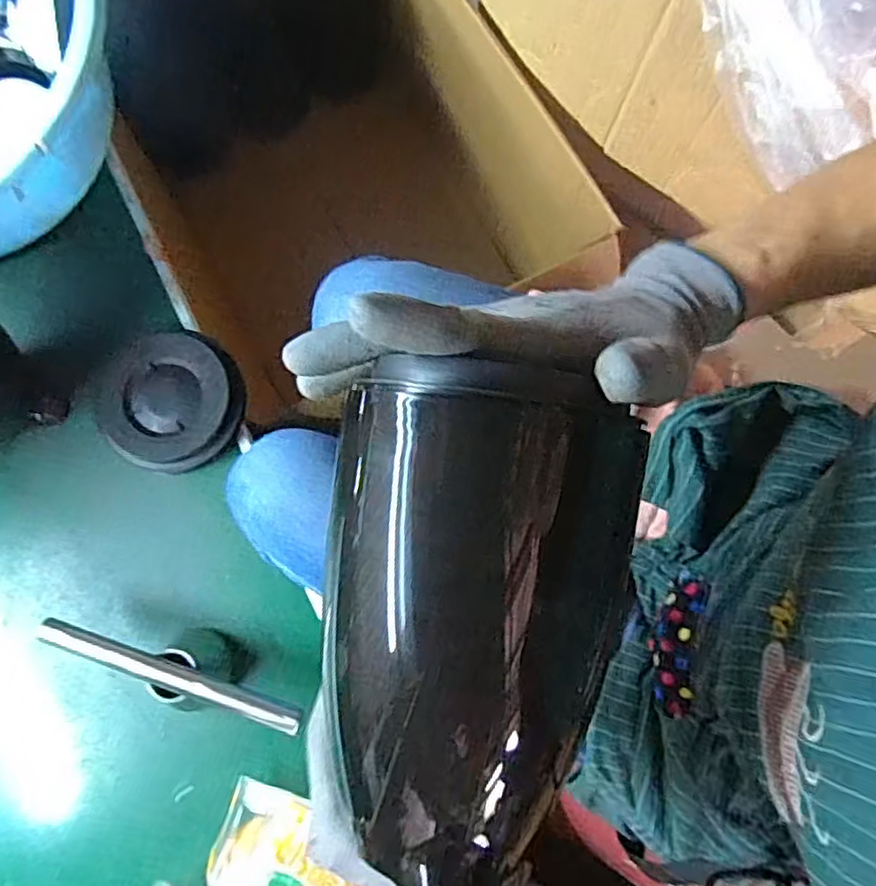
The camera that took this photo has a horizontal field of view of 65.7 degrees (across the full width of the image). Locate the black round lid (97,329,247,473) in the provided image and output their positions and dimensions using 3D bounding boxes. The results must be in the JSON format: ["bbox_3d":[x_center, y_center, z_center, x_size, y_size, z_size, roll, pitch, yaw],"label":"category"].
[{"bbox_3d":[-0.223,-0.033,0.573,0.111,0.033,0.112,0,79,0],"label":"black round lid"}]

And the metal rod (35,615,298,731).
[{"bbox_3d":[-0.194,0.167,0.489,0.200,0.012,0.017,18,80,4],"label":"metal rod"}]

